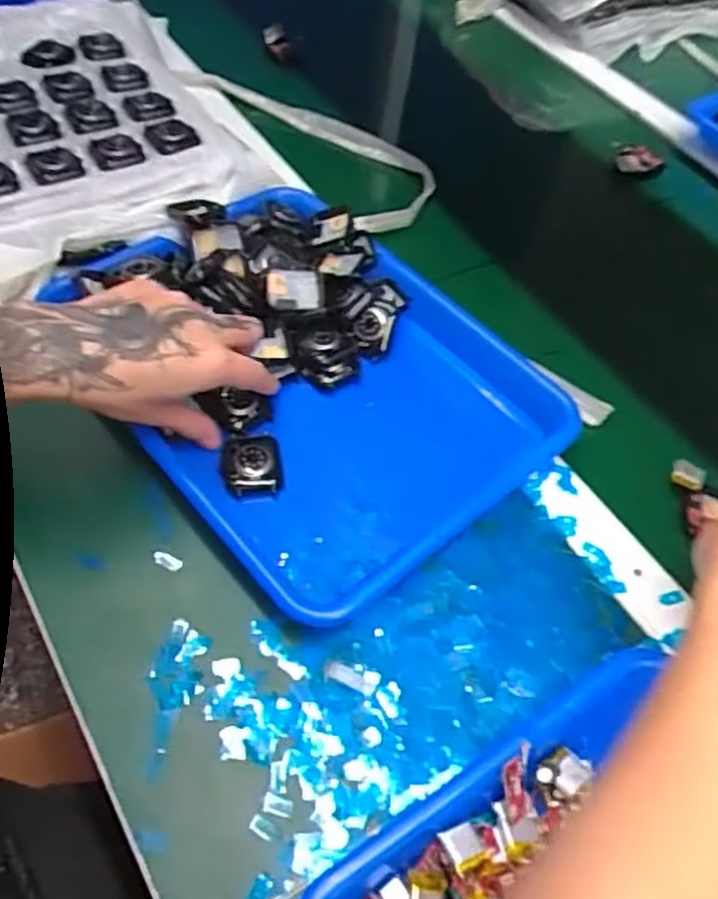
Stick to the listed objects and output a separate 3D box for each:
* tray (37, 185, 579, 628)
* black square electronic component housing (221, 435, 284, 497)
[{"bbox_3d":[-0.047,-0.063,0.533,0.239,0.042,0.336,-32,62,-25],"label":"tray"},{"bbox_3d":[-0.070,0.009,0.497,0.037,0.008,0.044,-6,54,-10],"label":"black square electronic component housing"}]

